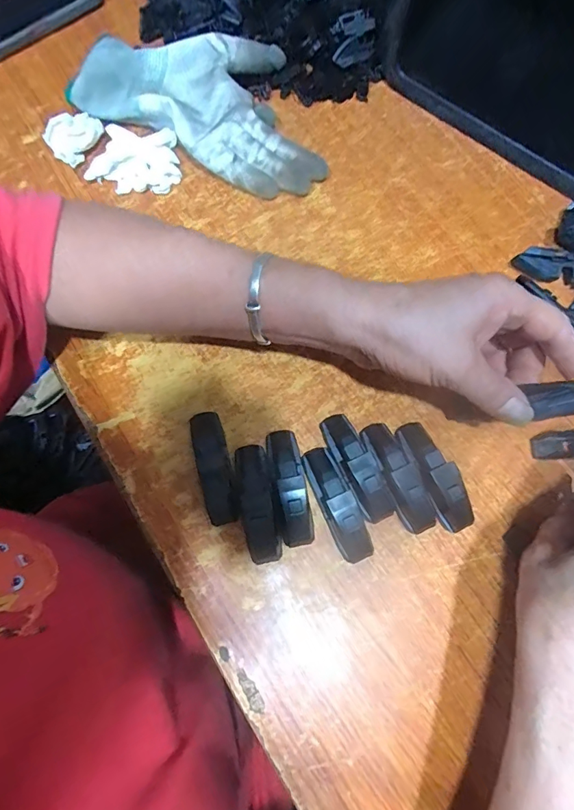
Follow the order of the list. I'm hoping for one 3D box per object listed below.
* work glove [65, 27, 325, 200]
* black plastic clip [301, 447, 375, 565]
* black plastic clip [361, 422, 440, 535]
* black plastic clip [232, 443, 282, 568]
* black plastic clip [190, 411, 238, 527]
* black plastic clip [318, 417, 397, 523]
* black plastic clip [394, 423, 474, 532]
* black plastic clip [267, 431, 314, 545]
[{"bbox_3d":[-0.059,-0.251,0.363,0.210,0.035,0.123,24,74,5],"label":"work glove"},{"bbox_3d":[0.032,0.063,0.283,0.021,0.022,0.075,-24,76,-9],"label":"black plastic clip"},{"bbox_3d":[0.072,0.047,0.289,0.021,0.023,0.075,-24,76,-9],"label":"black plastic clip"},{"bbox_3d":[-0.020,0.062,0.281,0.023,0.025,0.073,-9,74,-5],"label":"black plastic clip"},{"bbox_3d":[-0.048,0.041,0.290,0.021,0.017,0.074,-13,75,-6],"label":"black plastic clip"},{"bbox_3d":[0.045,0.040,0.290,0.020,0.023,0.075,-23,76,-8],"label":"black plastic clip"},{"bbox_3d":[0.096,0.047,0.289,0.024,0.024,0.075,-25,76,-9],"label":"black plastic clip"},{"bbox_3d":[0.001,0.052,0.285,0.021,0.025,0.074,-10,74,-5],"label":"black plastic clip"}]

